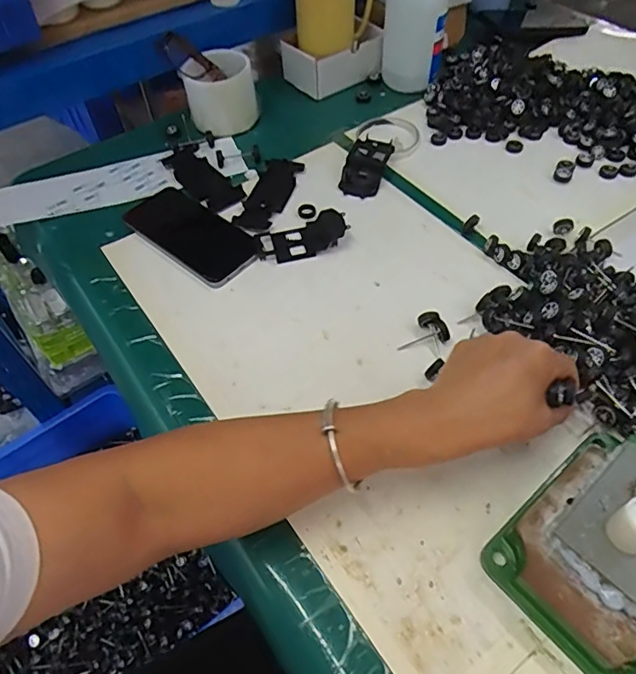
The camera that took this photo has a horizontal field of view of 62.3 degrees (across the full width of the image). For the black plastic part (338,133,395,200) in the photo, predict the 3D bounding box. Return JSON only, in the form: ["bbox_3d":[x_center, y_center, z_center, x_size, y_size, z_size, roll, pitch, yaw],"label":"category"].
[{"bbox_3d":[0.059,-0.206,0.630,0.048,0.015,0.095,16,56,15],"label":"black plastic part"}]

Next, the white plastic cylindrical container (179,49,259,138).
[{"bbox_3d":[-0.125,-0.314,0.685,0.088,0.080,0.081,-12,53,-6],"label":"white plastic cylindrical container"}]

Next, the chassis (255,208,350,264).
[{"bbox_3d":[-0.017,-0.107,0.559,0.096,0.018,0.051,-21,55,-12],"label":"chassis"}]

